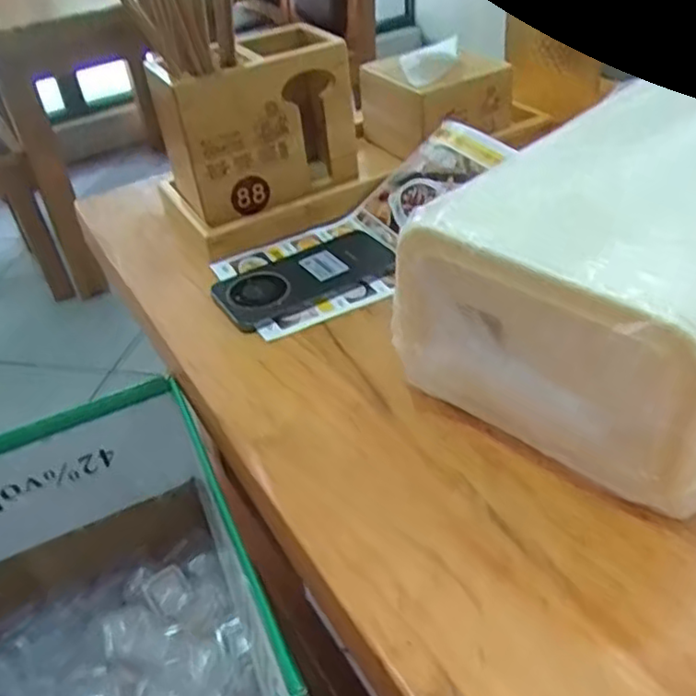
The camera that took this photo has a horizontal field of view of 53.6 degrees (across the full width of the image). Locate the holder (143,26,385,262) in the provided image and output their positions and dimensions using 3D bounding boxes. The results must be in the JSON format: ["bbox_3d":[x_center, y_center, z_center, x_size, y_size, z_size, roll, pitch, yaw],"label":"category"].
[{"bbox_3d":[-0.085,-0.208,0.685,0.193,0.161,0.125,-24,43,-21],"label":"holder"}]

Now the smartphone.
[{"bbox_3d":[-0.039,-0.064,0.615,0.161,0.011,0.083,-23,43,-20],"label":"smartphone"}]

